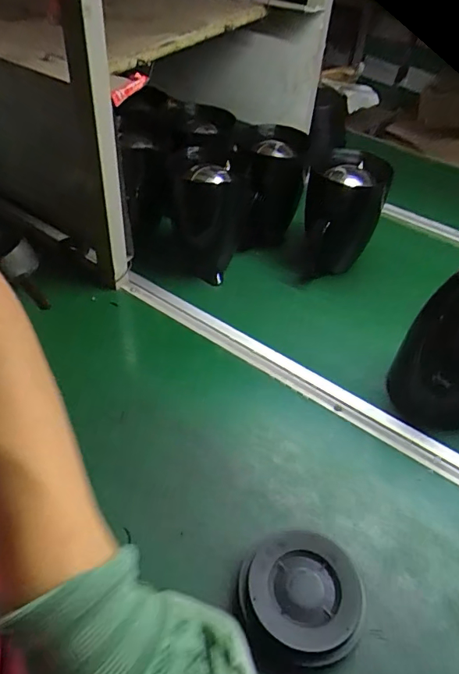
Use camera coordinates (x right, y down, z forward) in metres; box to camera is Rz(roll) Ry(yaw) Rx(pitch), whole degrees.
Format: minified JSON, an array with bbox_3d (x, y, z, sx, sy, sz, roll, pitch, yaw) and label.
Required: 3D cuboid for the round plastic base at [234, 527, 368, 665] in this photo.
[{"bbox_3d":[0.068,0.249,0.467,0.116,0.033,0.107,3,44,-3],"label":"round plastic base"}]

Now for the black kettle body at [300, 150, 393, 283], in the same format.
[{"bbox_3d":[0.183,-0.205,0.842,0.118,0.181,0.127,1,45,-5],"label":"black kettle body"}]

